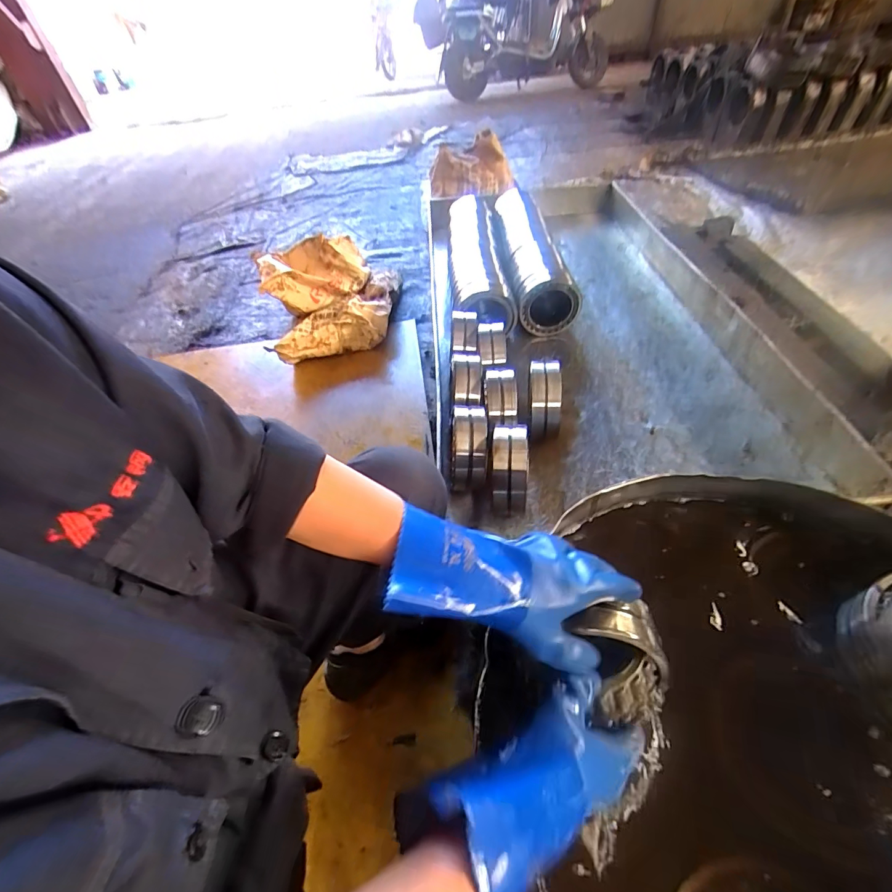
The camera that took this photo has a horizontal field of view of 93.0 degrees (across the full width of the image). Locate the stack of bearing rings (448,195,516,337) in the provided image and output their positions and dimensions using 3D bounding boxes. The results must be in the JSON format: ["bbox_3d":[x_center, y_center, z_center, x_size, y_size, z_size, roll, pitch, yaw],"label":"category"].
[{"bbox_3d":[0.090,-0.600,1.323,0.161,0.134,0.678,-6,48,1],"label":"stack of bearing rings"}]

